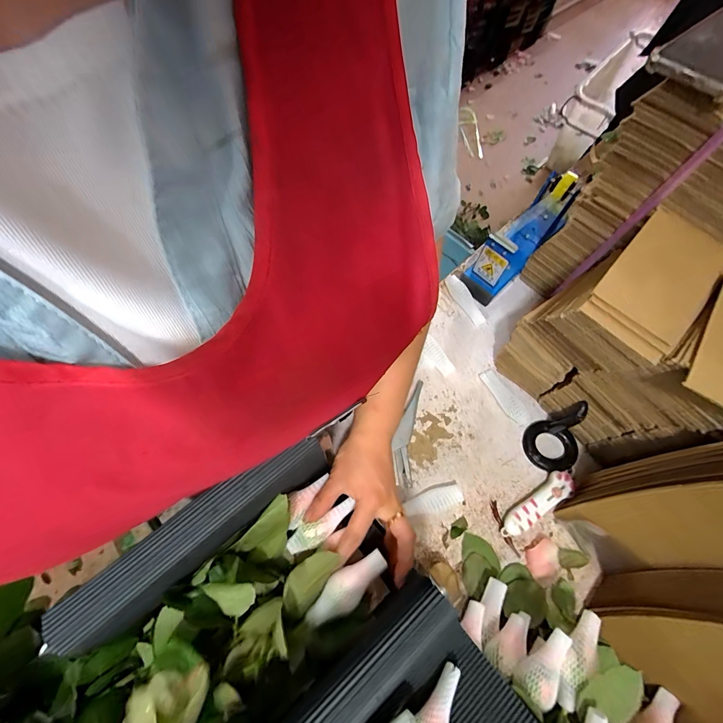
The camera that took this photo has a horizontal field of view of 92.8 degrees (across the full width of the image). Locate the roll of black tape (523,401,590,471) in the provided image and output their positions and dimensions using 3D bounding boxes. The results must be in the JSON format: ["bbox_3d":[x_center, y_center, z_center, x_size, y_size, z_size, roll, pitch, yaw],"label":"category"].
[{"bbox_3d":[0.258,0.102,0.440,0.069,0.073,0.066,0,68,0],"label":"roll of black tape"}]

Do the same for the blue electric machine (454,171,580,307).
[{"bbox_3d":[0.241,-0.187,0.529,0.061,0.137,0.182,39,73,14],"label":"blue electric machine"}]

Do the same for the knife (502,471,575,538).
[{"bbox_3d":[0.224,0.181,0.439,0.116,0.016,0.033,-28,71,-11],"label":"knife"}]

